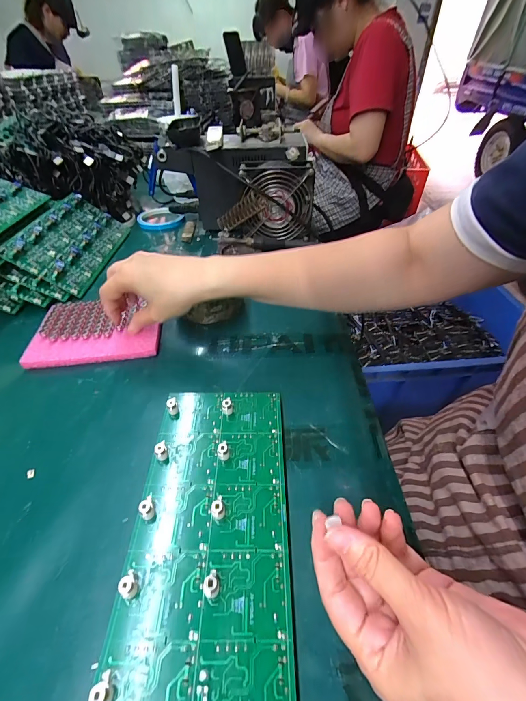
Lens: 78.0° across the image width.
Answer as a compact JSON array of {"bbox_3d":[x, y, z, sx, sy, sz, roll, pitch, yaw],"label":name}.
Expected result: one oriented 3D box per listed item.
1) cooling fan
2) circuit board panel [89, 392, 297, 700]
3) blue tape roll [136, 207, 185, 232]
[{"bbox_3d":[0.024,-0.244,0.537,0.115,0.108,0.047,0,43,0],"label":"cooling fan"},{"bbox_3d":[-0.036,0.121,0.238,0.105,0.018,0.226,0,43,0],"label":"circuit board panel"},{"bbox_3d":[-0.211,-0.266,0.659,0.083,0.019,0.085,0,43,0],"label":"blue tape roll"}]

